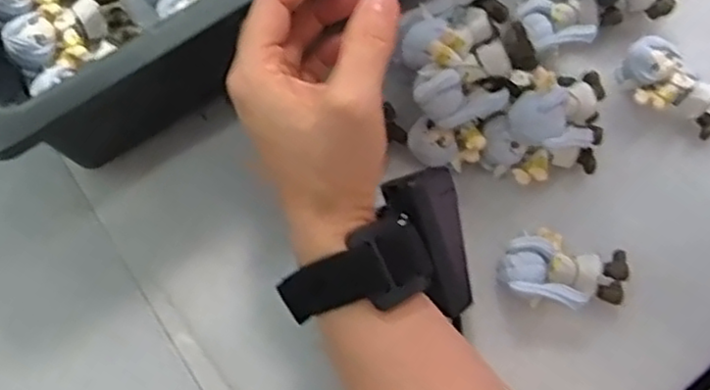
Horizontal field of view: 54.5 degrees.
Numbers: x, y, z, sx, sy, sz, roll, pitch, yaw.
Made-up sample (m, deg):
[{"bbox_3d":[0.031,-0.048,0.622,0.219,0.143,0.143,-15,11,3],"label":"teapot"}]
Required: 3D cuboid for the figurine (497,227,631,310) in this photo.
[{"bbox_3d":[0.105,0.038,0.350,0.061,0.025,0.039,3,73,3],"label":"figurine"}]

